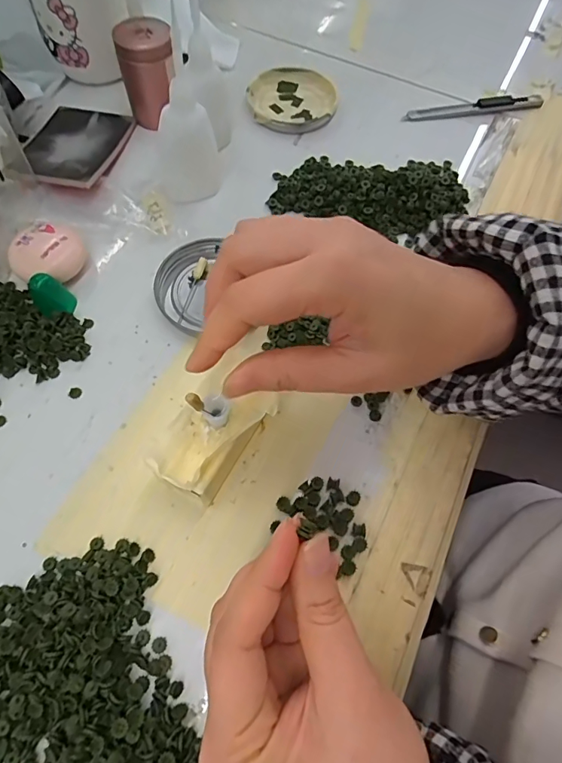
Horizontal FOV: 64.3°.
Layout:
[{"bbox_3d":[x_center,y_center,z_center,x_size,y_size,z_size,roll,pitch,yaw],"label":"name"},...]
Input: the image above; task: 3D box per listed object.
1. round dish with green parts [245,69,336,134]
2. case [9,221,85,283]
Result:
[{"bbox_3d":[0.010,-0.254,0.401,0.076,0.008,0.077,1,65,-3],"label":"round dish with green parts"},{"bbox_3d":[-0.158,-0.087,0.304,0.045,0.017,0.039,-3,65,-5],"label":"case"}]

